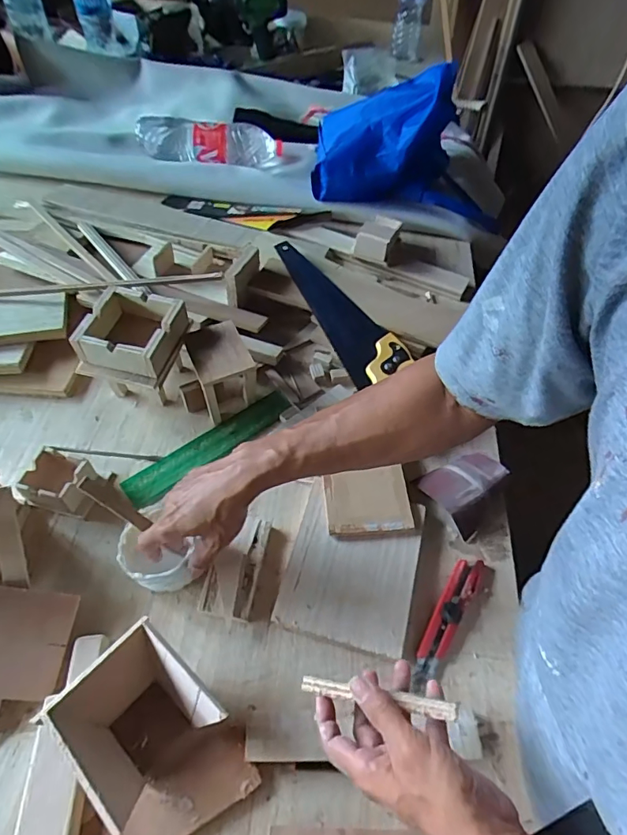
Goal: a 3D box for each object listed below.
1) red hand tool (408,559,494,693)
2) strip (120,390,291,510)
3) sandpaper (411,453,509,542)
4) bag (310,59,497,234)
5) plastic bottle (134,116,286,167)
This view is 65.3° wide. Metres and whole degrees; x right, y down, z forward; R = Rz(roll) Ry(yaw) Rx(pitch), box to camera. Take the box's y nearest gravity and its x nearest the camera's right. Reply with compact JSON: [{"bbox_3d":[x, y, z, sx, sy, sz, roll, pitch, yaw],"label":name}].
[{"bbox_3d":[0.147,0.218,0.538,0.038,0.020,0.160,34,57,21],"label":"red hand tool"},{"bbox_3d":[-0.140,0.036,0.674,0.249,0.010,0.054,-33,60,-26],"label":"strip"},{"bbox_3d":[0.199,0.088,0.626,0.095,0.034,0.092,-27,58,-23],"label":"sandpaper"},{"bbox_3d":[0.186,-0.562,0.986,0.358,0.199,0.226,5,52,1],"label":"bag"},{"bbox_3d":[-0.234,-0.611,1.092,0.322,0.069,0.099,10,52,4],"label":"plastic bottle"}]

